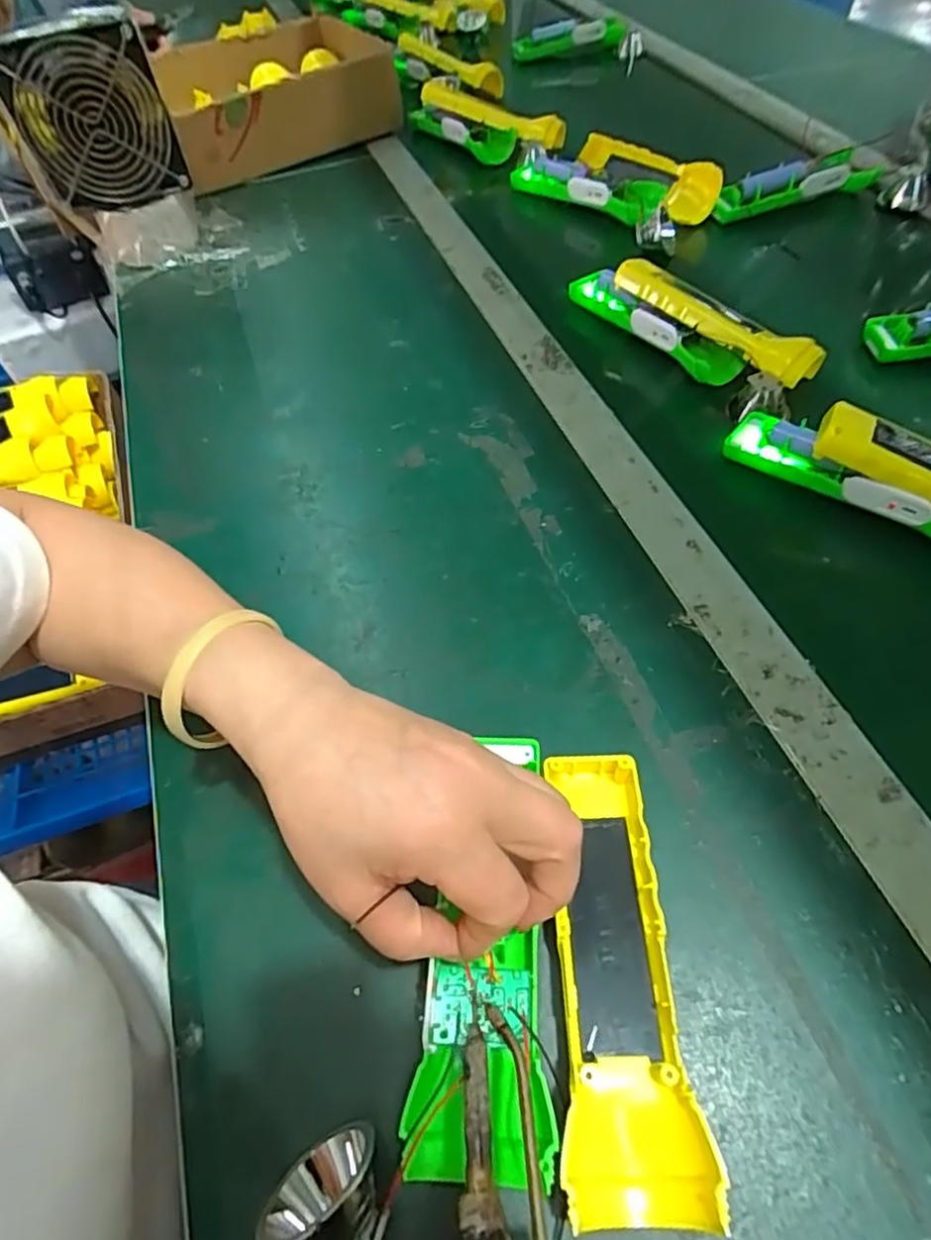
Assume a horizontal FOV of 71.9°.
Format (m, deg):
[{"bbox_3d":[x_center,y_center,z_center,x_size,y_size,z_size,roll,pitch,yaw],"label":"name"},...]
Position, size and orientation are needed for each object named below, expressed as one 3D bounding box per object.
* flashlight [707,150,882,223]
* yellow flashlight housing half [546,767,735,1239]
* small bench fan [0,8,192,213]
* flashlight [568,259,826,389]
[{"bbox_3d":[0.318,-0.425,0.626,0.162,0.034,0.033,-12,55,-3],"label":"flashlight"},{"bbox_3d":[0.060,0.135,0.259,0.046,0.024,0.163,-2,55,3],"label":"yellow flashlight housing half"},{"bbox_3d":[-0.315,-0.426,0.548,0.117,0.121,0.033,-30,60,-10],"label":"small bench fan"},{"bbox_3d":[0.164,-0.231,0.491,0.052,0.040,0.202,-36,60,-19],"label":"flashlight"}]

